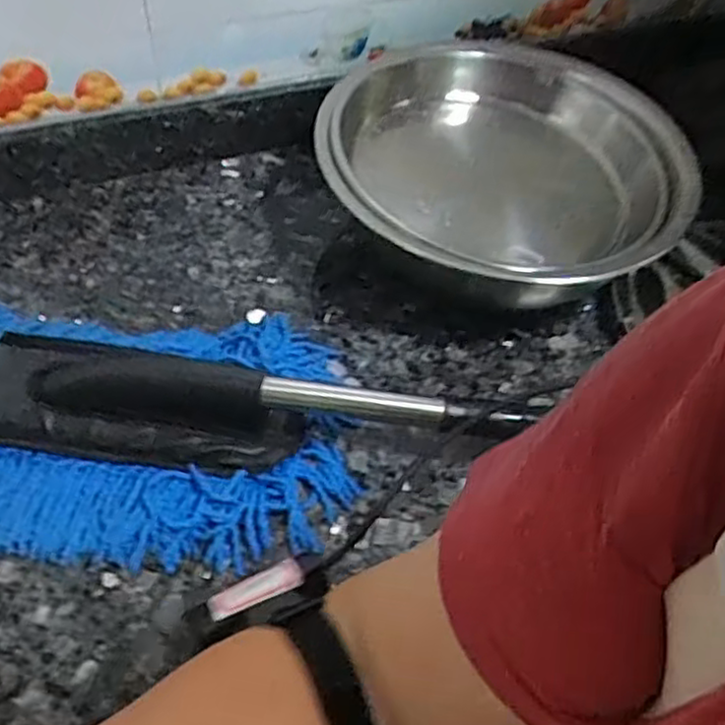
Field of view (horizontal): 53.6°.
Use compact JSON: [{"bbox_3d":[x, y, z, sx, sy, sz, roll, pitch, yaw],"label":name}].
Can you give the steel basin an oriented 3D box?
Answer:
[{"bbox_3d":[0.118,-0.165,0.674,0.308,0.120,0.312,-1,53,-6],"label":"steel basin"}]

